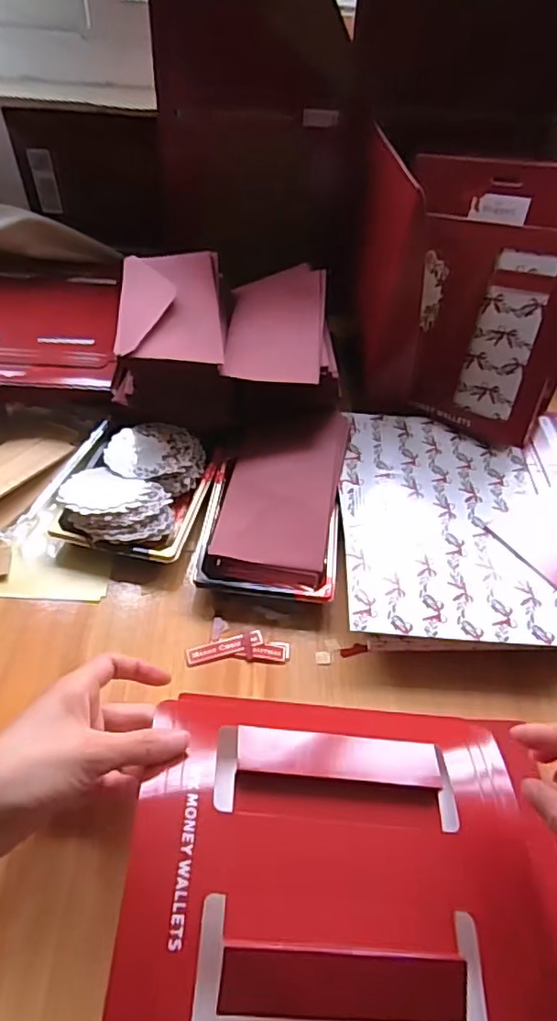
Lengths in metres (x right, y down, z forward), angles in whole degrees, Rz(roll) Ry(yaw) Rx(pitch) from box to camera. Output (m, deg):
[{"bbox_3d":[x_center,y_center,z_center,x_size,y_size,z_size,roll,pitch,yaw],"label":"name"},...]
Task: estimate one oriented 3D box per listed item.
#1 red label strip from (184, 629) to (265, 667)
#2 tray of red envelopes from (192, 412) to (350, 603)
[{"bbox_3d":[-0.041,0.104,0.467,0.059,0.005,0.015,-14,49,-16],"label":"red label strip"},{"bbox_3d":[-0.002,-0.012,0.550,0.115,0.036,0.202,7,46,2],"label":"tray of red envelopes"}]

